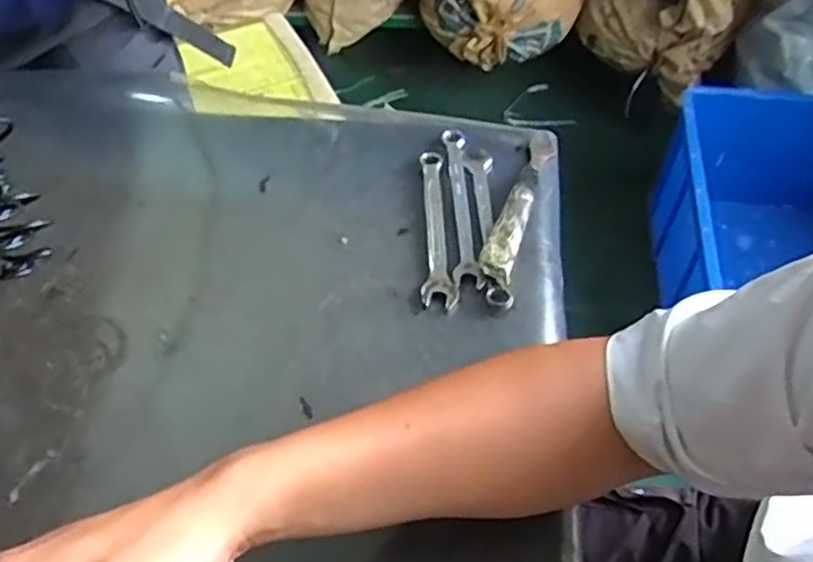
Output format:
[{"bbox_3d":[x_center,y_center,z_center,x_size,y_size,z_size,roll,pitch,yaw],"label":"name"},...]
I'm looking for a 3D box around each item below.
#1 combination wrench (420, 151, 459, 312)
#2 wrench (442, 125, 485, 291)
[{"bbox_3d":[0.024,-0.044,0.561,0.025,0.010,0.156,0,53,-1],"label":"combination wrench"},{"bbox_3d":[0.045,-0.065,0.573,0.023,0.010,0.165,-1,53,-2],"label":"wrench"}]

